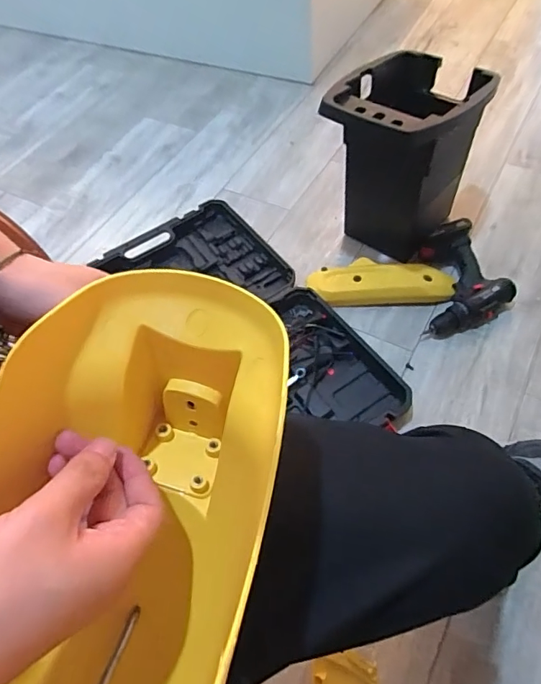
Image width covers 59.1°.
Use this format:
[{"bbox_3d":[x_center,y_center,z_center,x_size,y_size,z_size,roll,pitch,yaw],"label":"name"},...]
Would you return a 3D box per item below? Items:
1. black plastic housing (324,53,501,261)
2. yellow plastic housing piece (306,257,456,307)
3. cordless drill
[{"bbox_3d":[0.265,-0.355,0.952,0.236,0.331,0.304,20,61,18],"label":"black plastic housing"},{"bbox_3d":[0.222,-0.124,0.983,0.287,0.045,0.102,-1,57,5],"label":"yellow plastic housing piece"},{"bbox_3d":[0.366,-0.128,0.958,0.180,0.077,0.212,-14,56,-4],"label":"cordless drill"}]

